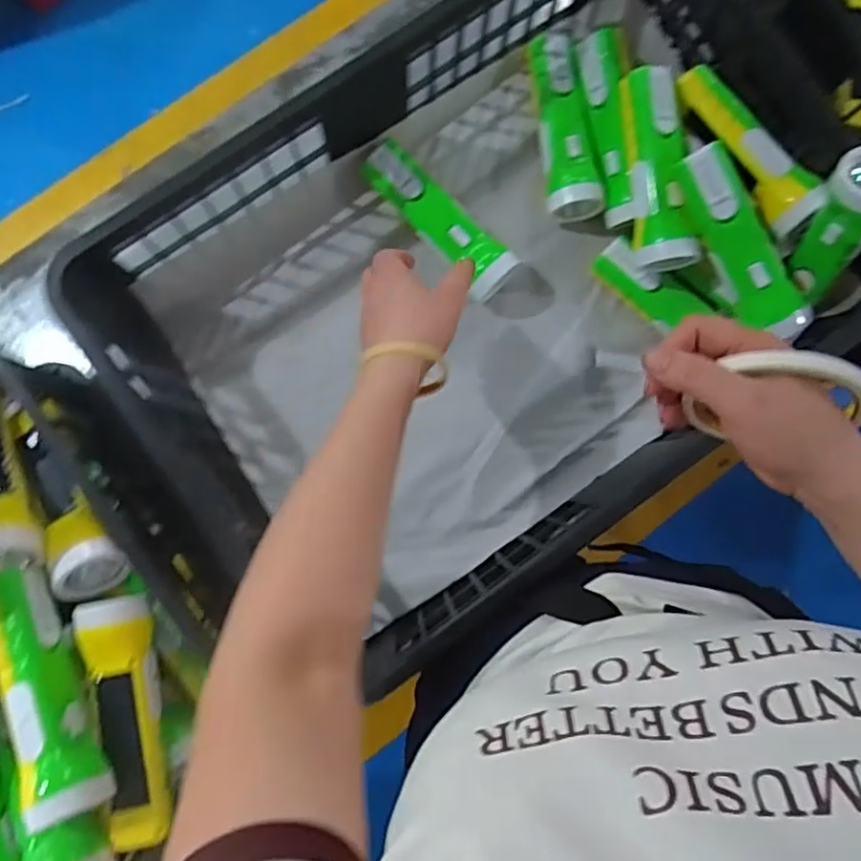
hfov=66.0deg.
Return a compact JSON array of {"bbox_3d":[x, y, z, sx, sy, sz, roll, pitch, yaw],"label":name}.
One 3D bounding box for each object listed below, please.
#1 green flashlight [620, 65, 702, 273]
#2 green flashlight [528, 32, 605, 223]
[{"bbox_3d":[0.200,-0.228,0.583,0.050,0.049,0.167,-5,85,-3],"label":"green flashlight"},{"bbox_3d":[0.127,-0.288,0.629,0.050,0.040,0.172,-5,85,-3],"label":"green flashlight"}]

